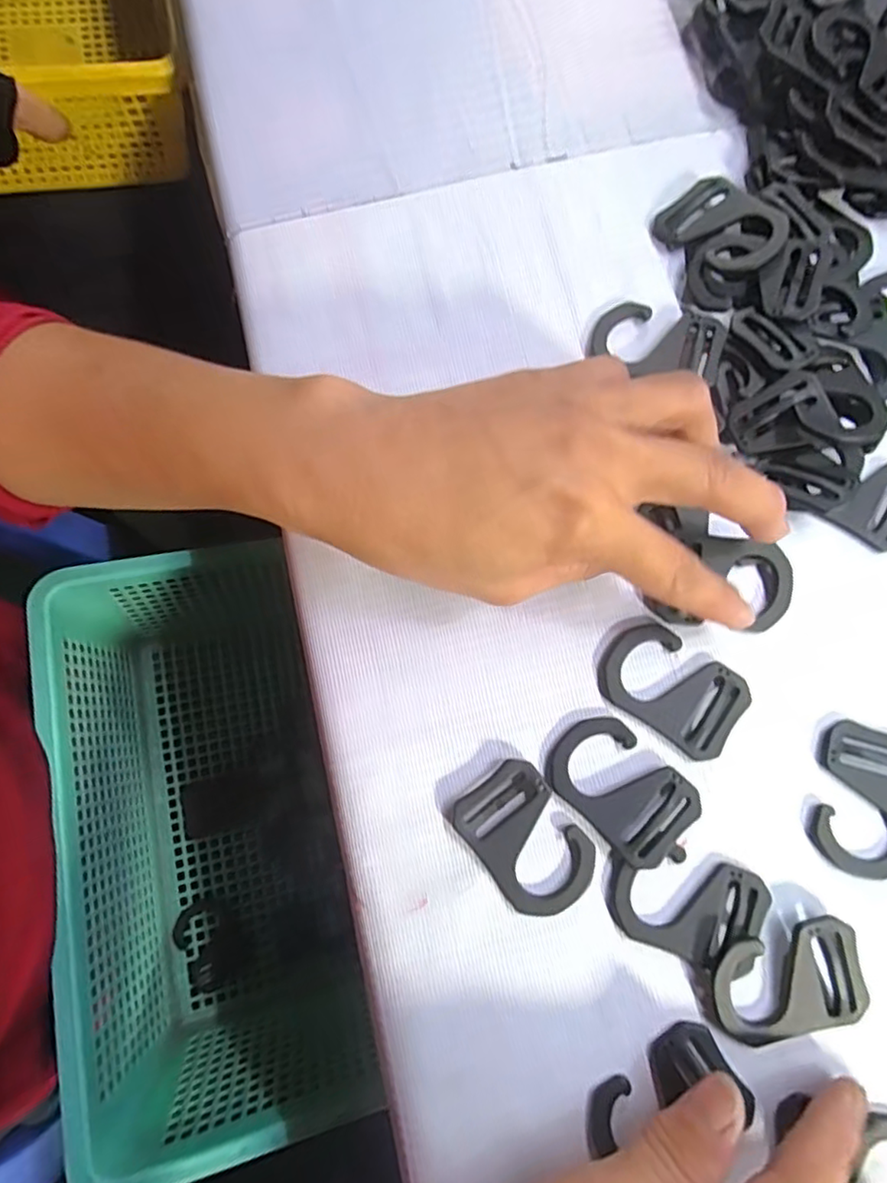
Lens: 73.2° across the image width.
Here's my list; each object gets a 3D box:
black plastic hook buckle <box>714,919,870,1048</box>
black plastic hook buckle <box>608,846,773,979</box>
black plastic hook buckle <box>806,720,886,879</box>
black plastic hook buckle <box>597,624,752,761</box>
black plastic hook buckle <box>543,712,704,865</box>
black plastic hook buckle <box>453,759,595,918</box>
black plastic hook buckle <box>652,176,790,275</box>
[{"bbox_3d":[0.112,0.127,0.194,0.050,0.008,0.033,-13,78,-2],"label":"black plastic hook buckle"},{"bbox_3d":[0.082,0.105,0.200,0.051,0.007,0.033,18,79,5],"label":"black plastic hook buckle"},{"bbox_3d":[0.147,0.073,0.207,0.034,0.004,0.049,15,78,4],"label":"black plastic hook buckle"},{"bbox_3d":[0.082,0.034,0.216,0.050,0.004,0.033,31,80,7],"label":"black plastic hook buckle"},{"bbox_3d":[0.061,0.068,0.207,0.048,0.006,0.033,42,82,9],"label":"black plastic hook buckle"},{"bbox_3d":[0.029,0.085,0.205,0.033,0.006,0.049,-37,80,-7],"label":"black plastic hook buckle"},{"bbox_3d":[0.114,-0.150,0.244,0.049,0.005,0.035,42,91,24],"label":"black plastic hook buckle"}]

